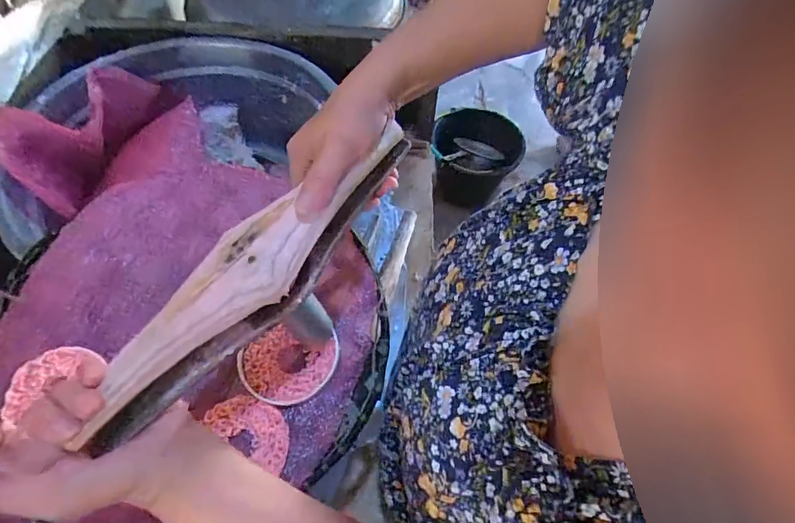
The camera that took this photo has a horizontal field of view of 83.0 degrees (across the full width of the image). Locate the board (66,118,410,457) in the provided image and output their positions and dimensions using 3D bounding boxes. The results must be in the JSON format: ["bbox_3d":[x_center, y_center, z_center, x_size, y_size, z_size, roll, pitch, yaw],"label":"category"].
[{"bbox_3d":[-0.096,0.009,0.315,0.058,0.055,0.279,38,74,22],"label":"board"}]

